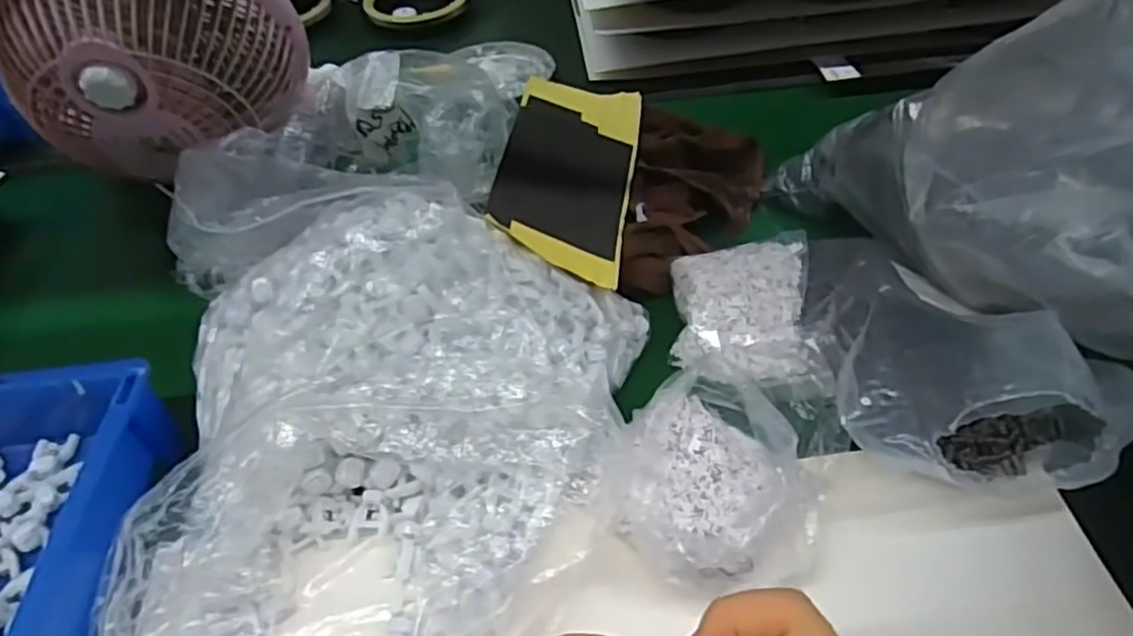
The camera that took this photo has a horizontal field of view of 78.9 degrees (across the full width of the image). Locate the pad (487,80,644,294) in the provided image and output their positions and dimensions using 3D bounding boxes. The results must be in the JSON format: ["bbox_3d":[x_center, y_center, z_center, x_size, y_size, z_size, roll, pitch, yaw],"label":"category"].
[{"bbox_3d":[0.003,-0.113,0.513,0.098,0.012,0.208,18,50,-8],"label":"pad"}]

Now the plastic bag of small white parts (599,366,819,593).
[{"bbox_3d":[0.071,0.084,0.373,0.101,0.039,0.122,-16,49,-9],"label":"plastic bag of small white parts"}]

